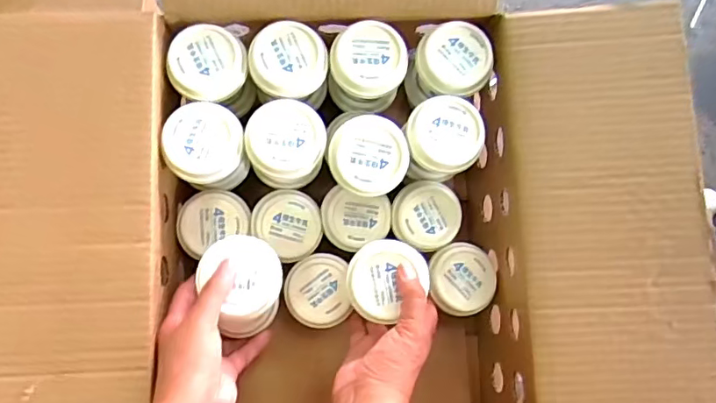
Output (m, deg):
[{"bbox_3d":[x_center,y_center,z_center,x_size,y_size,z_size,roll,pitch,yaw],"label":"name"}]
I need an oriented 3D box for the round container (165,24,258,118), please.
[{"bbox_3d":[-0.137,-0.119,0.525,0.067,0.066,0.070,1,82,-6],"label":"round container"}]

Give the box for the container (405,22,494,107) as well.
[{"bbox_3d":[0.085,-0.127,0.539,0.066,0.071,0.064,1,82,-6],"label":"container"}]

